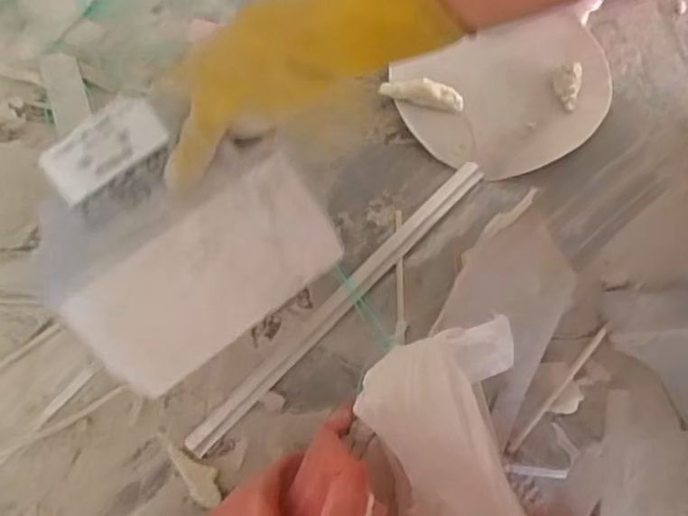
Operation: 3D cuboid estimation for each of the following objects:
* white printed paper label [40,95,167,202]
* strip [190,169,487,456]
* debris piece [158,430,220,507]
[{"bbox_3d":[-0.160,-0.075,0.422,0.079,0.010,0.038,-37,108,-7],"label":"white printed paper label"},{"bbox_3d":[0.001,0.037,0.545,0.346,0.017,0.019,-44,78,-12],"label":"strip"},{"bbox_3d":[-0.120,0.165,0.502,0.023,0.007,0.070,-34,76,-10],"label":"debris piece"}]

